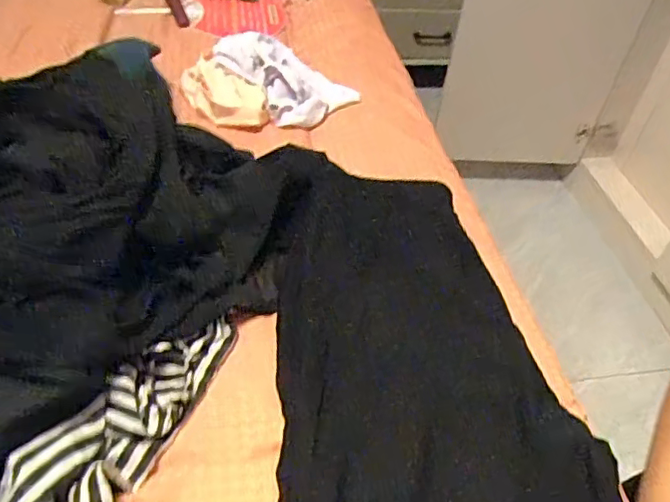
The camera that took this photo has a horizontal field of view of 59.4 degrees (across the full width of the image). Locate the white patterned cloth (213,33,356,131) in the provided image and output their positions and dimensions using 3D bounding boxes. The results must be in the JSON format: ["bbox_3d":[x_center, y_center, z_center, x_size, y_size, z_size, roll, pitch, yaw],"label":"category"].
[{"bbox_3d":[-0.083,-0.285,0.942,0.157,0.060,0.242,-25,53,-27],"label":"white patterned cloth"}]

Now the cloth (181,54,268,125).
[{"bbox_3d":[-0.170,-0.244,0.895,0.092,0.029,0.176,-23,52,-26],"label":"cloth"}]

